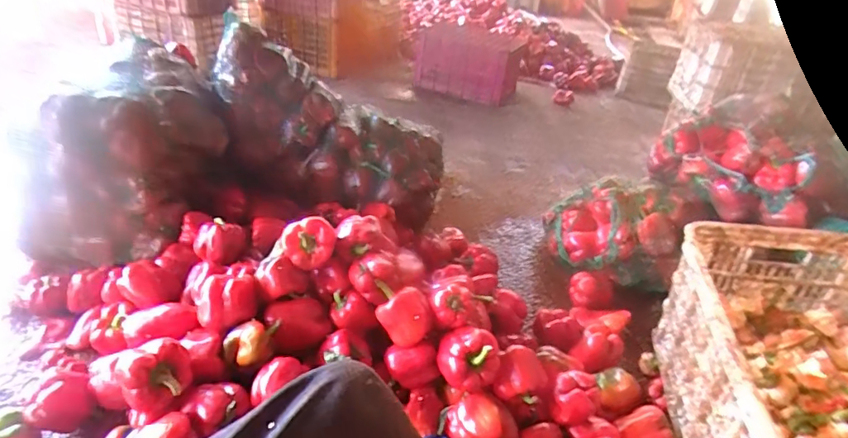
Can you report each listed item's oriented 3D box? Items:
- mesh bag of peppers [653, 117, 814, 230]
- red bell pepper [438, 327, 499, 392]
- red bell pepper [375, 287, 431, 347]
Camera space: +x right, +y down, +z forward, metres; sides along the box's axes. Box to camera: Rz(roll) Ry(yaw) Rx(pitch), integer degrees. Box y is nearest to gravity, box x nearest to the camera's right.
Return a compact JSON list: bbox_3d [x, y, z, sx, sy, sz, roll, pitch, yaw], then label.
[{"bbox_3d":[0.789,-0.123,1.239,0.135,0.201,0.393,-8,36,-23],"label":"mesh bag of peppers"},{"bbox_3d":[0.077,0.235,0.824,0.102,0.084,0.091,5,32,-5],"label":"red bell pepper"},{"bbox_3d":[-0.034,0.170,0.846,0.090,0.076,0.084,5,32,-3],"label":"red bell pepper"}]

